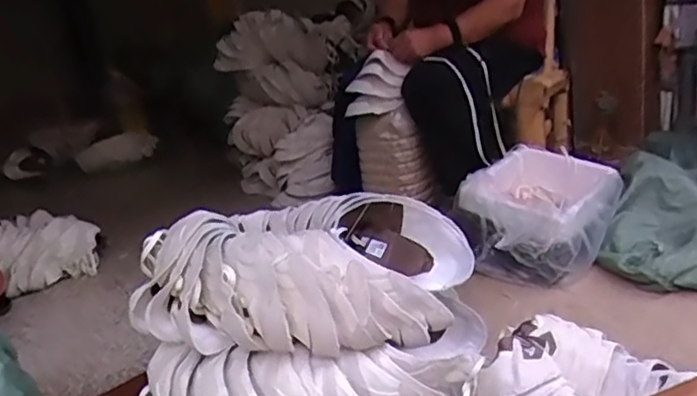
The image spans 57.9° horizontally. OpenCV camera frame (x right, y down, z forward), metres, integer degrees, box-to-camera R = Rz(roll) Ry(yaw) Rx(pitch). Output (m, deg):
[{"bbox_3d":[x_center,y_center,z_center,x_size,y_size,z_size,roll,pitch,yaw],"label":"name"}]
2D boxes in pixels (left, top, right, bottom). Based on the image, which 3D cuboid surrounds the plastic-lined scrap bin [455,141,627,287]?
[{"bbox_3d":[0.432,0.033,1.453,0.286,0.200,0.353,8,24,40],"label":"plastic-lined scrap bin"}]

